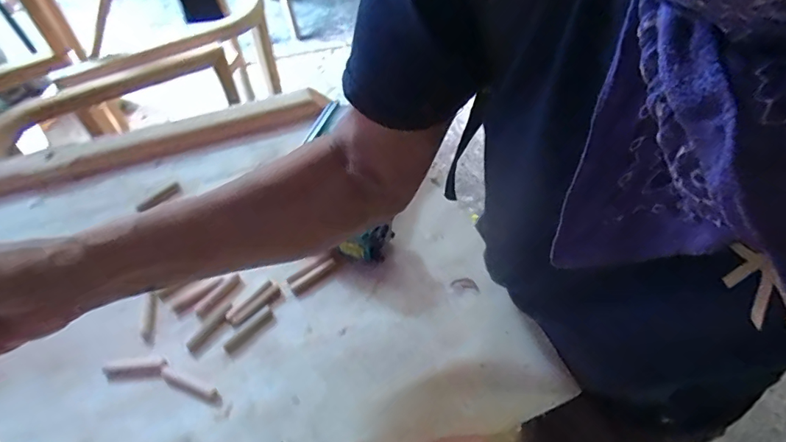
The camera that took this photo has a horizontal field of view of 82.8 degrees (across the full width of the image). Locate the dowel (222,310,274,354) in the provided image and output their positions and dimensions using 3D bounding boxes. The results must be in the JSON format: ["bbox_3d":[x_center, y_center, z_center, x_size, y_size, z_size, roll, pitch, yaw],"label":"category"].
[{"bbox_3d":[-0.150,0.116,0.468,0.011,0.008,0.058,39,61,24],"label":"dowel"}]

